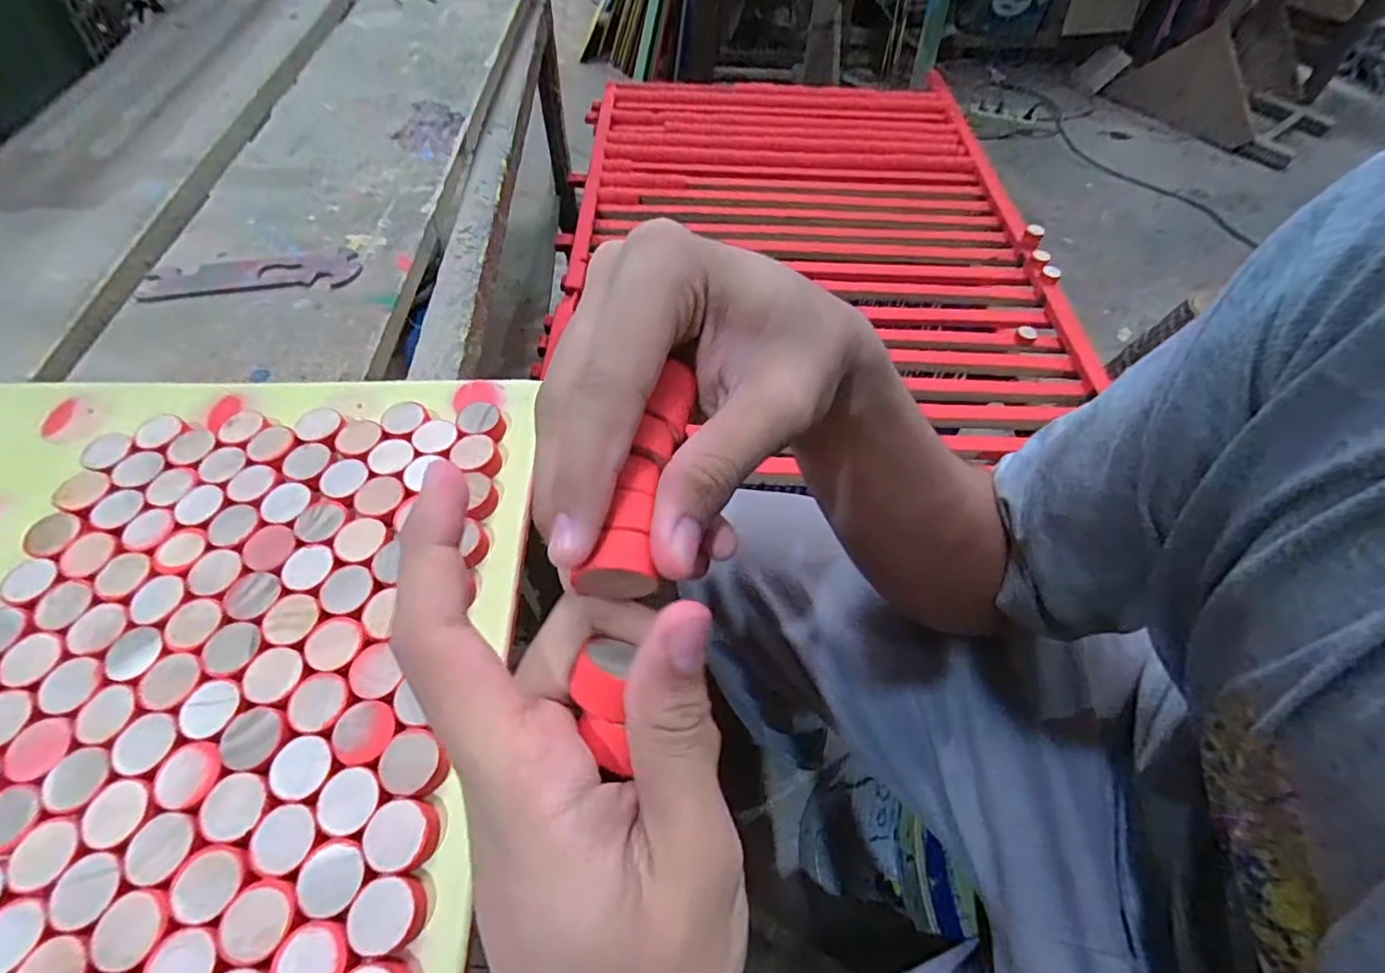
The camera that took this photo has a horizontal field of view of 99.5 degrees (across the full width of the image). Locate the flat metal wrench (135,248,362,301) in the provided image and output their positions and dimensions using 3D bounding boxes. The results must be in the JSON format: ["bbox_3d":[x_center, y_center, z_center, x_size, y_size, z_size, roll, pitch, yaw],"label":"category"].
[{"bbox_3d":[-0.289,-0.139,0.382,0.137,0.004,0.034,-7,57,-3],"label":"flat metal wrench"}]

